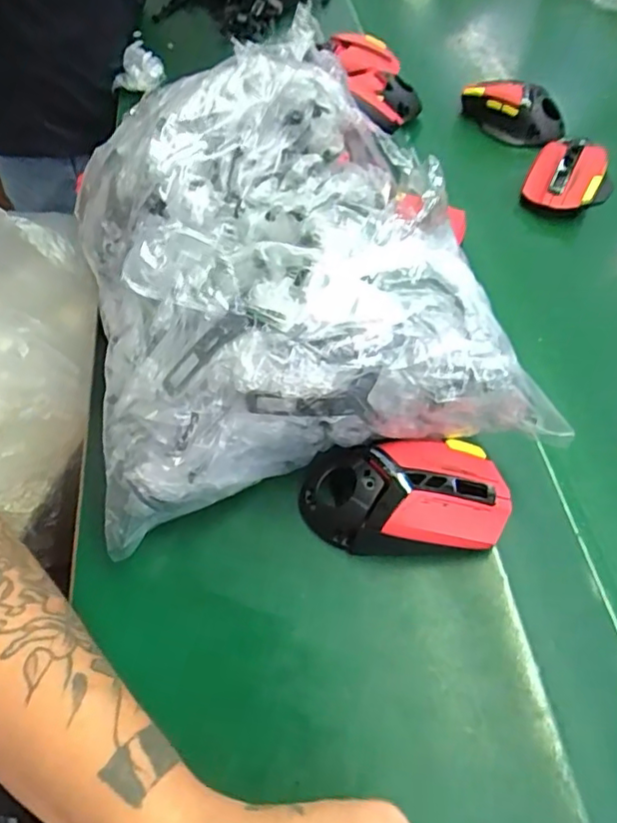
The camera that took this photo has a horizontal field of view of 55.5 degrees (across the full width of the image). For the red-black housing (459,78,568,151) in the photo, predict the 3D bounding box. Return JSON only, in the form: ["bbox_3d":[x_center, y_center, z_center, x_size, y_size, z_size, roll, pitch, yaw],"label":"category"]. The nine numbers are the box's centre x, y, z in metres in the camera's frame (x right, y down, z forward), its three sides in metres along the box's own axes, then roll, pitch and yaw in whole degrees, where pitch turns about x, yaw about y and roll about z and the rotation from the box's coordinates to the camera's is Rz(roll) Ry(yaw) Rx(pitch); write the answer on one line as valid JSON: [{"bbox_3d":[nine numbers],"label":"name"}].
[{"bbox_3d":[0.209,-0.311,0.614,0.114,0.055,0.037,29,59,22],"label":"red-black housing"}]

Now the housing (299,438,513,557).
[{"bbox_3d":[0.056,0.054,0.347,0.121,0.040,0.063,-1,53,1],"label":"housing"}]

